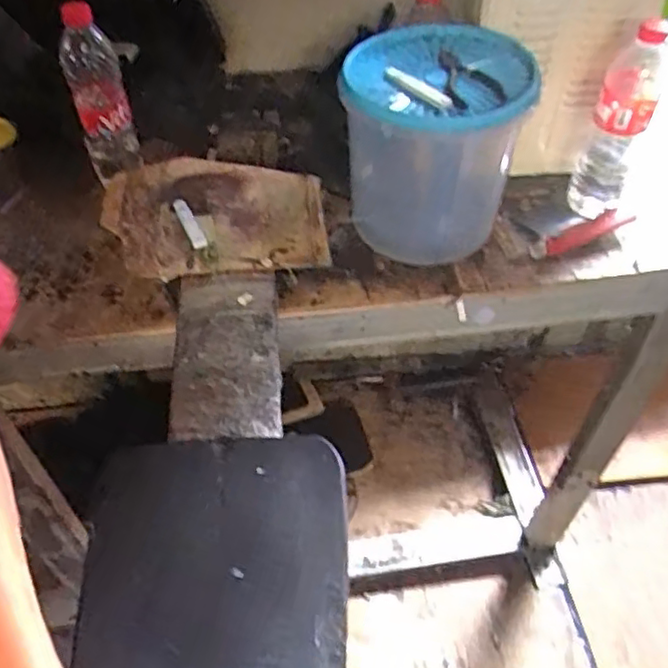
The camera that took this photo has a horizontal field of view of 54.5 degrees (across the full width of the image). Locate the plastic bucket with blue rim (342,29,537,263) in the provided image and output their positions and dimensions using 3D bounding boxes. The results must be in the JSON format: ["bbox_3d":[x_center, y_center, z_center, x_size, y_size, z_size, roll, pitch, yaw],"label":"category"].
[{"bbox_3d":[0.113,-0.205,0.705,0.180,0.194,0.175,-1,48,1],"label":"plastic bucket with blue rim"}]

